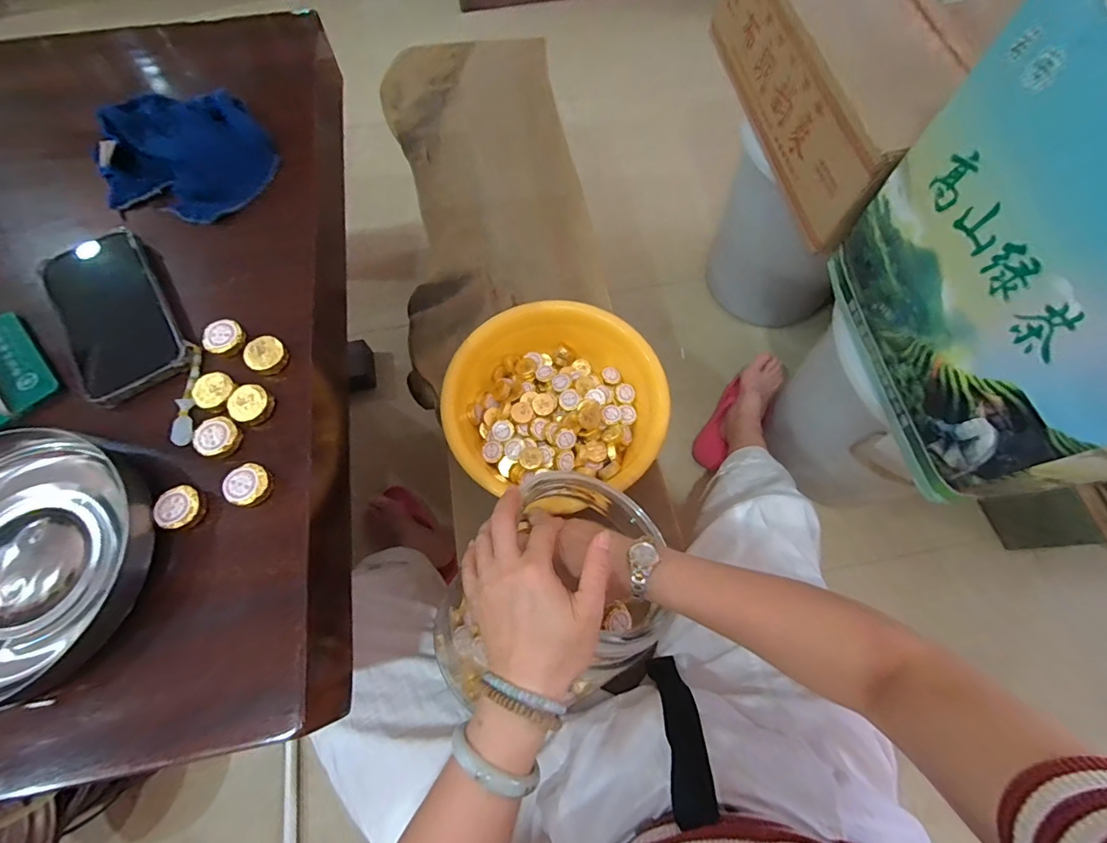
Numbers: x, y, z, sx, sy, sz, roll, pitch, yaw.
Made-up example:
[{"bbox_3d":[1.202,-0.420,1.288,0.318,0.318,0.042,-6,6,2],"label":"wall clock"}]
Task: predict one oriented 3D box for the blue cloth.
[{"bbox_3d":[-0.358,-0.260,0.462,0.158,0.039,0.143,-21,70,-8],"label":"blue cloth"}]

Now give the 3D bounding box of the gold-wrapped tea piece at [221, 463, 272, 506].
[{"bbox_3d":[-0.228,0.047,0.352,0.031,0.008,0.031,0,69,0],"label":"gold-wrapped tea piece"}]

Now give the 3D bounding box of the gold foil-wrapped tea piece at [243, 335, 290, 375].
[{"bbox_3d":[-0.240,-0.055,0.395,0.028,0.015,0.030,0,69,0],"label":"gold foil-wrapped tea piece"}]

